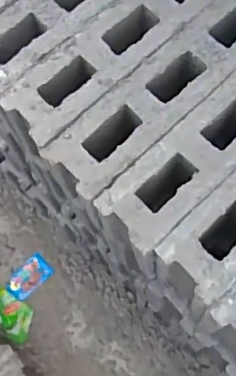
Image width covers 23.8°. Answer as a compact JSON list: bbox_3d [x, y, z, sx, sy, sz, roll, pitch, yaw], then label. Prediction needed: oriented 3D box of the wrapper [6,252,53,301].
[{"bbox_3d":[-0.234,0.236,1.475,0.120,0.006,0.073,-42,76,-14],"label":"wrapper"}]

